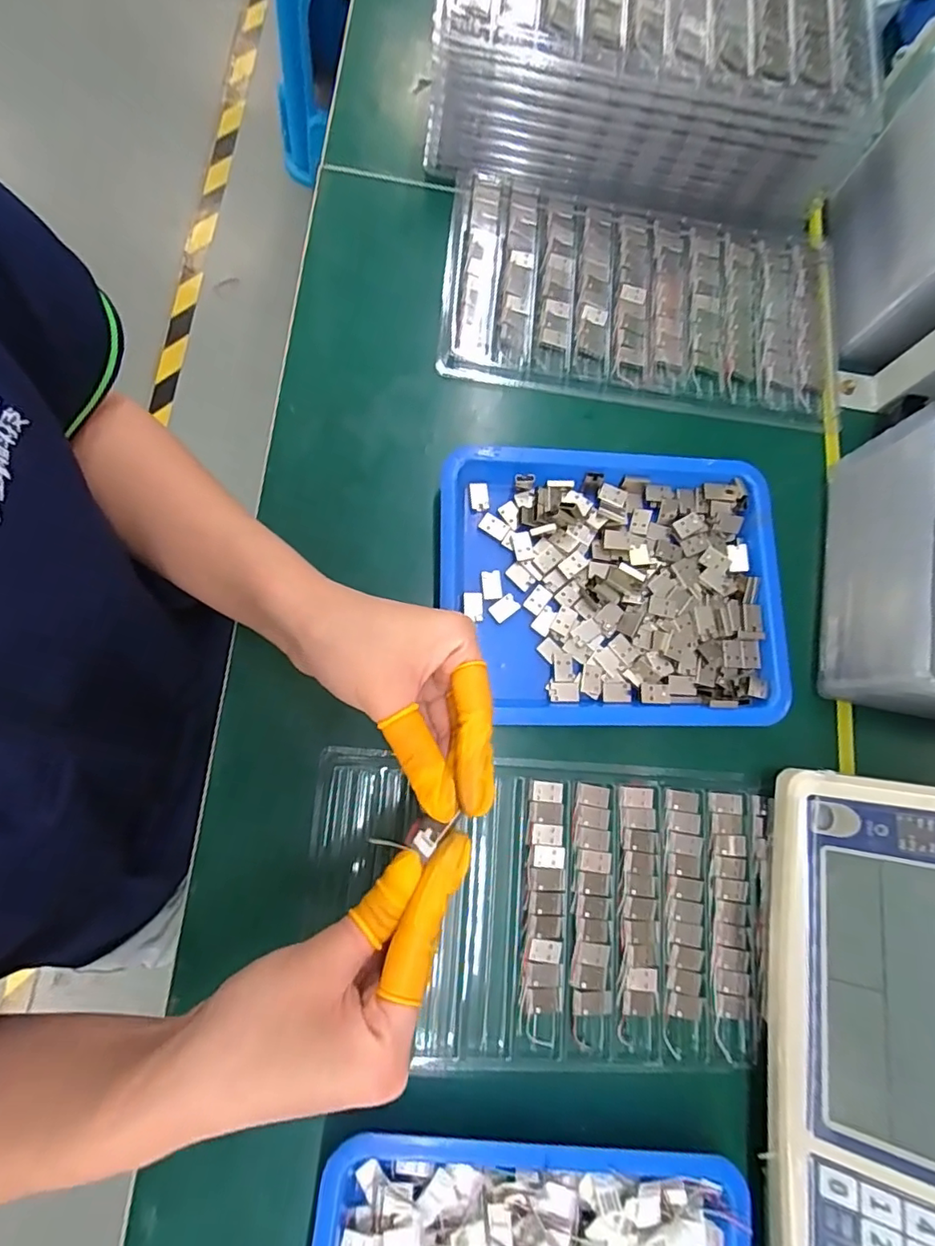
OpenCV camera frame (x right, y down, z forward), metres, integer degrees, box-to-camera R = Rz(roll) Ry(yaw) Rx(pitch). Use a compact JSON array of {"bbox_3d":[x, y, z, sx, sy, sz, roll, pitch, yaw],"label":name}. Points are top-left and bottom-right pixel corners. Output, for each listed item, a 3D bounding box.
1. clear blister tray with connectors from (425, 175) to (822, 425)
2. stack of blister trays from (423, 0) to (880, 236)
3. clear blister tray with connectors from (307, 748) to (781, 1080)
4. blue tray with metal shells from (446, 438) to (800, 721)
[{"bbox_3d":[0.124,-0.238,0.408,0.276,0.025,0.160,6,77,0],"label":"clear blister tray with connectors"},{"bbox_3d":[0.132,-0.407,0.397,0.294,0.094,0.176,10,77,0],"label":"stack of blister trays"},{"bbox_3d":[0.044,0.165,0.317,0.266,0.024,0.161,4,77,0],"label":"clear blister tray with connectors"},{"bbox_3d":[0.091,-0.023,0.347,0.211,0.024,0.168,1,77,-1],"label":"blue tray with metal shells"}]

